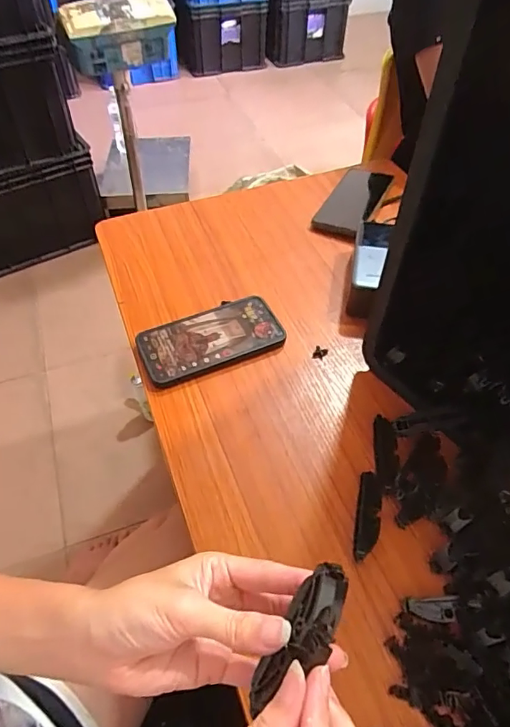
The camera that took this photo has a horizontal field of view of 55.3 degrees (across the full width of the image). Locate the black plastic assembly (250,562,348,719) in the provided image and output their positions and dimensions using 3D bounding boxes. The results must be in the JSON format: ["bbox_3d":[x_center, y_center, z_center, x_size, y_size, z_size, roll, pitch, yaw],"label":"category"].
[{"bbox_3d":[0.020,0.130,0.228,0.022,0.017,0.074,33,86,23],"label":"black plastic assembly"}]

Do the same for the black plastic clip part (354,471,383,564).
[{"bbox_3d":[0.100,0.134,0.430,0.019,0.011,0.081,11,52,9],"label":"black plastic clip part"}]

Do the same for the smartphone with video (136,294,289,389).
[{"bbox_3d":[-0.050,-0.026,0.560,0.160,0.015,0.083,-22,54,-16],"label":"smartphone with video"}]

